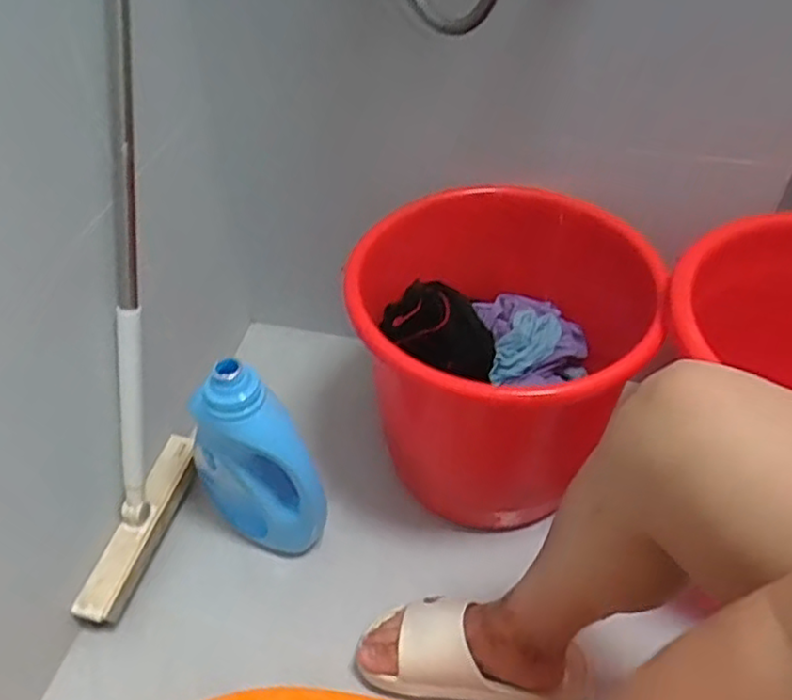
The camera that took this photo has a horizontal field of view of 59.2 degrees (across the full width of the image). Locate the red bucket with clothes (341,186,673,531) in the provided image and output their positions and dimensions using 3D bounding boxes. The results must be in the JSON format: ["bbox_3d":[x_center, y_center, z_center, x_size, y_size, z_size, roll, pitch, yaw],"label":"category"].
[{"bbox_3d":[0.132,0.009,0.850,0.309,0.288,0.327,-1,46,1],"label":"red bucket with clothes"}]

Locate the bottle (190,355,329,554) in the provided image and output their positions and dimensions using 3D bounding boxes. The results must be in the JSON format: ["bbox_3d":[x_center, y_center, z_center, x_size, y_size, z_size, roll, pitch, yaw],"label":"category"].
[{"bbox_3d":[-0.161,0.125,0.791,0.144,0.268,0.078,30,54,27],"label":"bottle"}]

